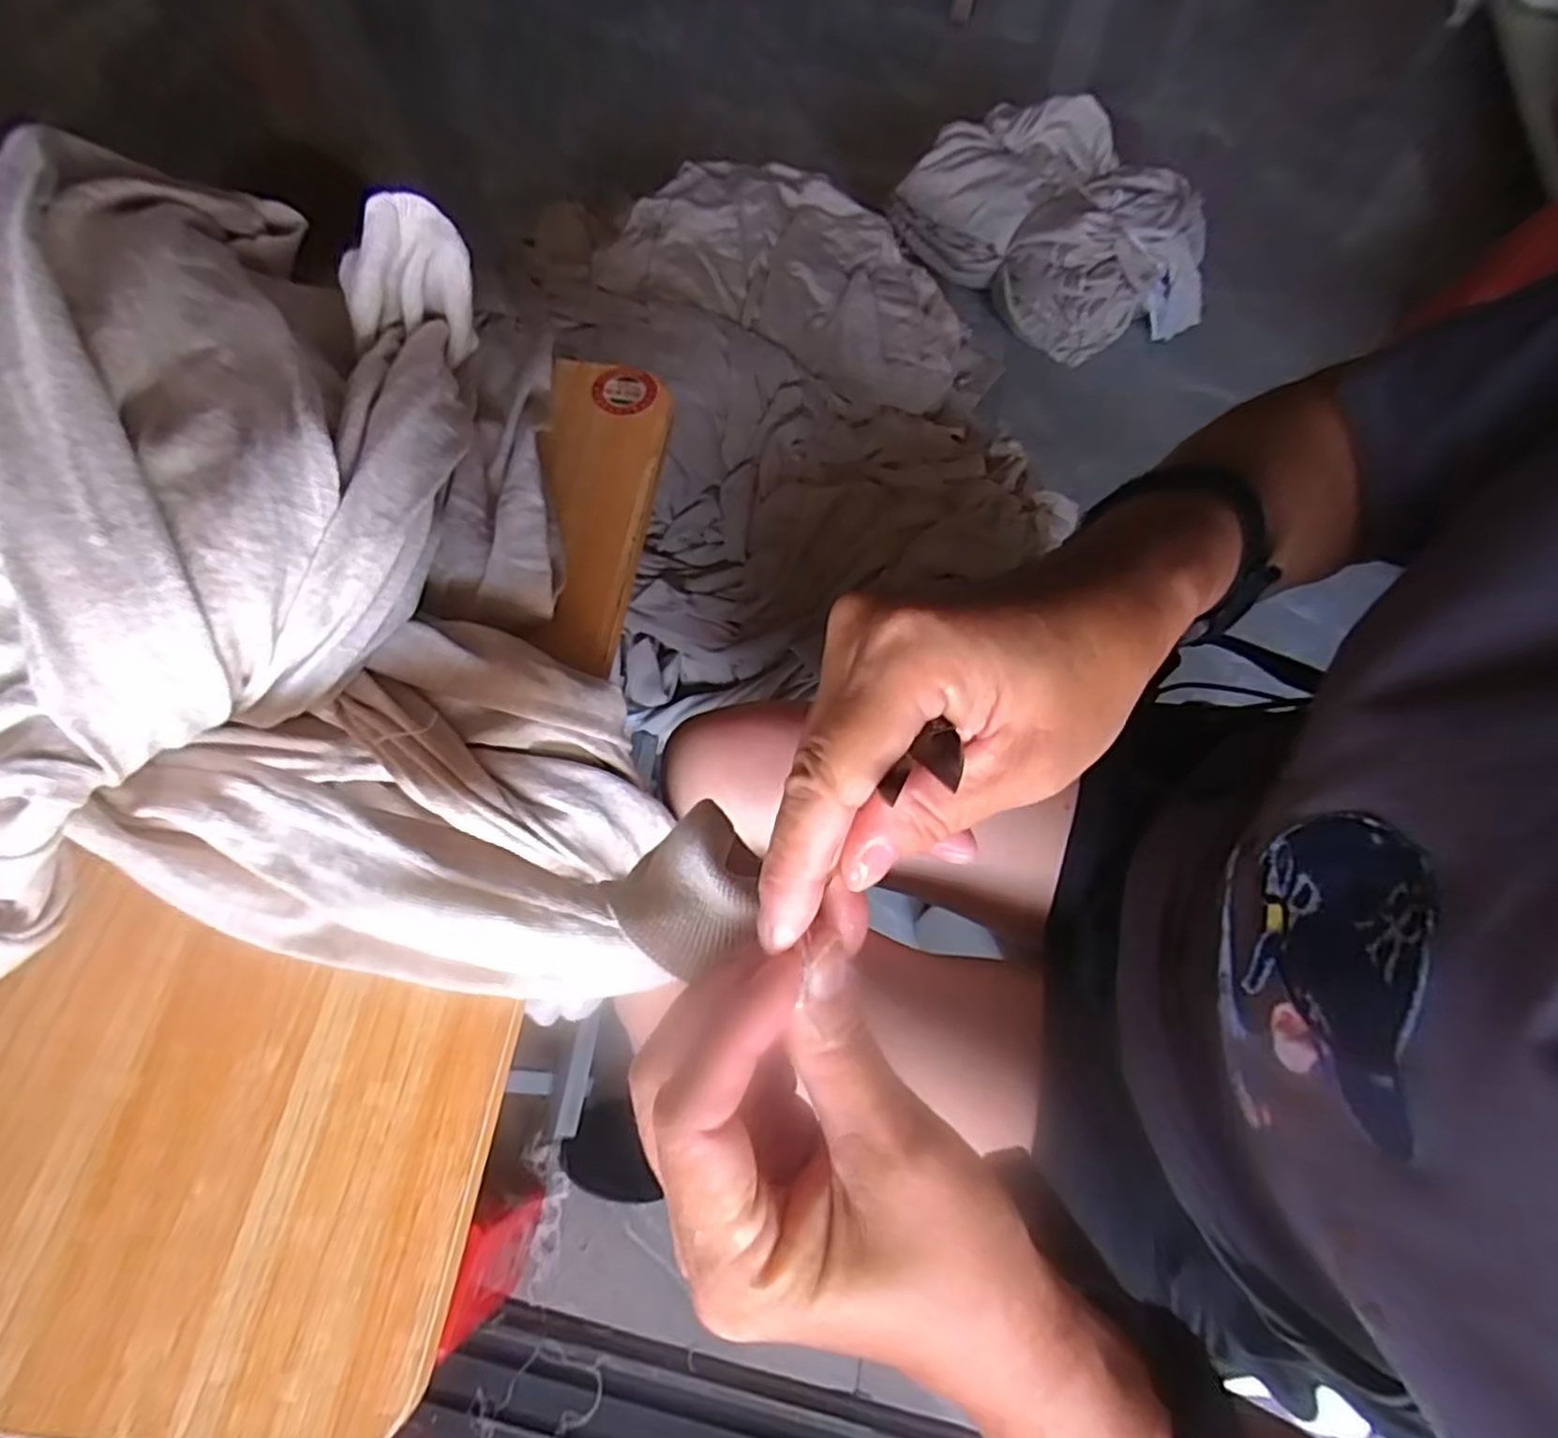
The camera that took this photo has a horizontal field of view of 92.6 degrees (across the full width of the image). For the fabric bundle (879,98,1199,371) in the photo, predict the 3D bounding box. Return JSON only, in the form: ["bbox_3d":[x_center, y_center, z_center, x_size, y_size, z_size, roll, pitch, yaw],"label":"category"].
[{"bbox_3d":[0.412,-0.715,1.102,0.243,0.183,0.384,-39,72,-17],"label":"fabric bundle"}]

